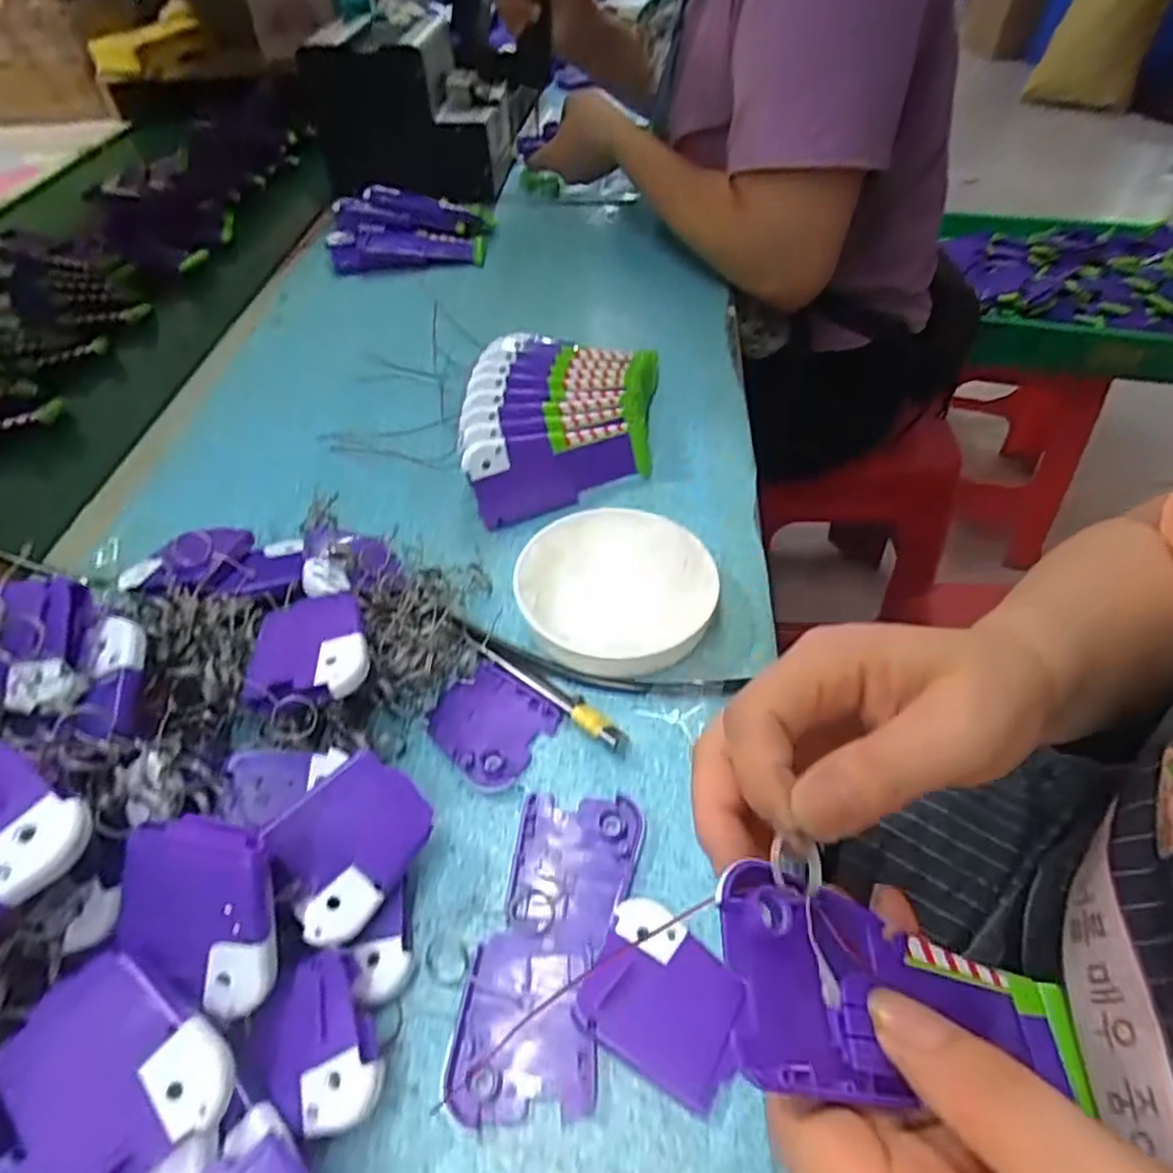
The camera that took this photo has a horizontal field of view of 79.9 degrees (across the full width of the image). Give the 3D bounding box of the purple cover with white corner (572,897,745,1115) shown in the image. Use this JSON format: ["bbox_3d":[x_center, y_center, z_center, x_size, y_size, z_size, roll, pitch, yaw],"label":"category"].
[{"bbox_3d":[0.030,0.154,0.264,0.057,0.011,0.052,23,53,20],"label":"purple cover with white corner"}]

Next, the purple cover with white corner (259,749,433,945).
[{"bbox_3d":[-0.091,0.099,0.274,0.049,0.006,0.060,49,58,2],"label":"purple cover with white corner"}]

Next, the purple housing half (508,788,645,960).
[{"bbox_3d":[-0.005,0.119,0.297,0.051,0.007,0.062,7,49,7],"label":"purple housing half"}]

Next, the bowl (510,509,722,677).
[{"bbox_3d":[0.017,0.001,0.384,0.102,0.025,0.102,0,48,1],"label":"bowl"}]

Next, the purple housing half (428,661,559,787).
[{"bbox_3d":[-0.048,0.068,0.347,0.057,0.014,0.050,34,57,27],"label":"purple housing half"}]

